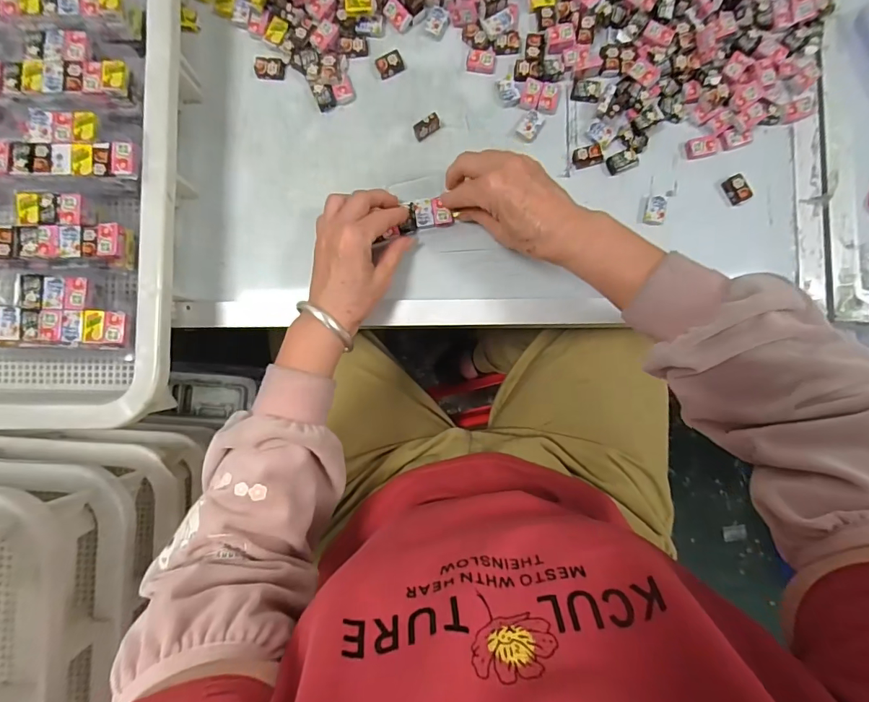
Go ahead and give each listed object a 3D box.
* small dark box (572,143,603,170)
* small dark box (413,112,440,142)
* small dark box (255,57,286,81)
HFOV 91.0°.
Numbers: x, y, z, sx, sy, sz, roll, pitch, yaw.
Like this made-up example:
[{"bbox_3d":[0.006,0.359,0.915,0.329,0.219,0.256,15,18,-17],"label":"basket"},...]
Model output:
[{"bbox_3d":[0.146,-0.186,0.407,0.026,0.008,0.018,-12,88,0],"label":"small dark box"},{"bbox_3d":[-0.007,-0.212,0.406,0.025,0.016,0.011,-32,88,-1],"label":"small dark box"},{"bbox_3d":[-0.159,-0.273,0.414,0.028,0.008,0.019,-1,88,0],"label":"small dark box"}]

